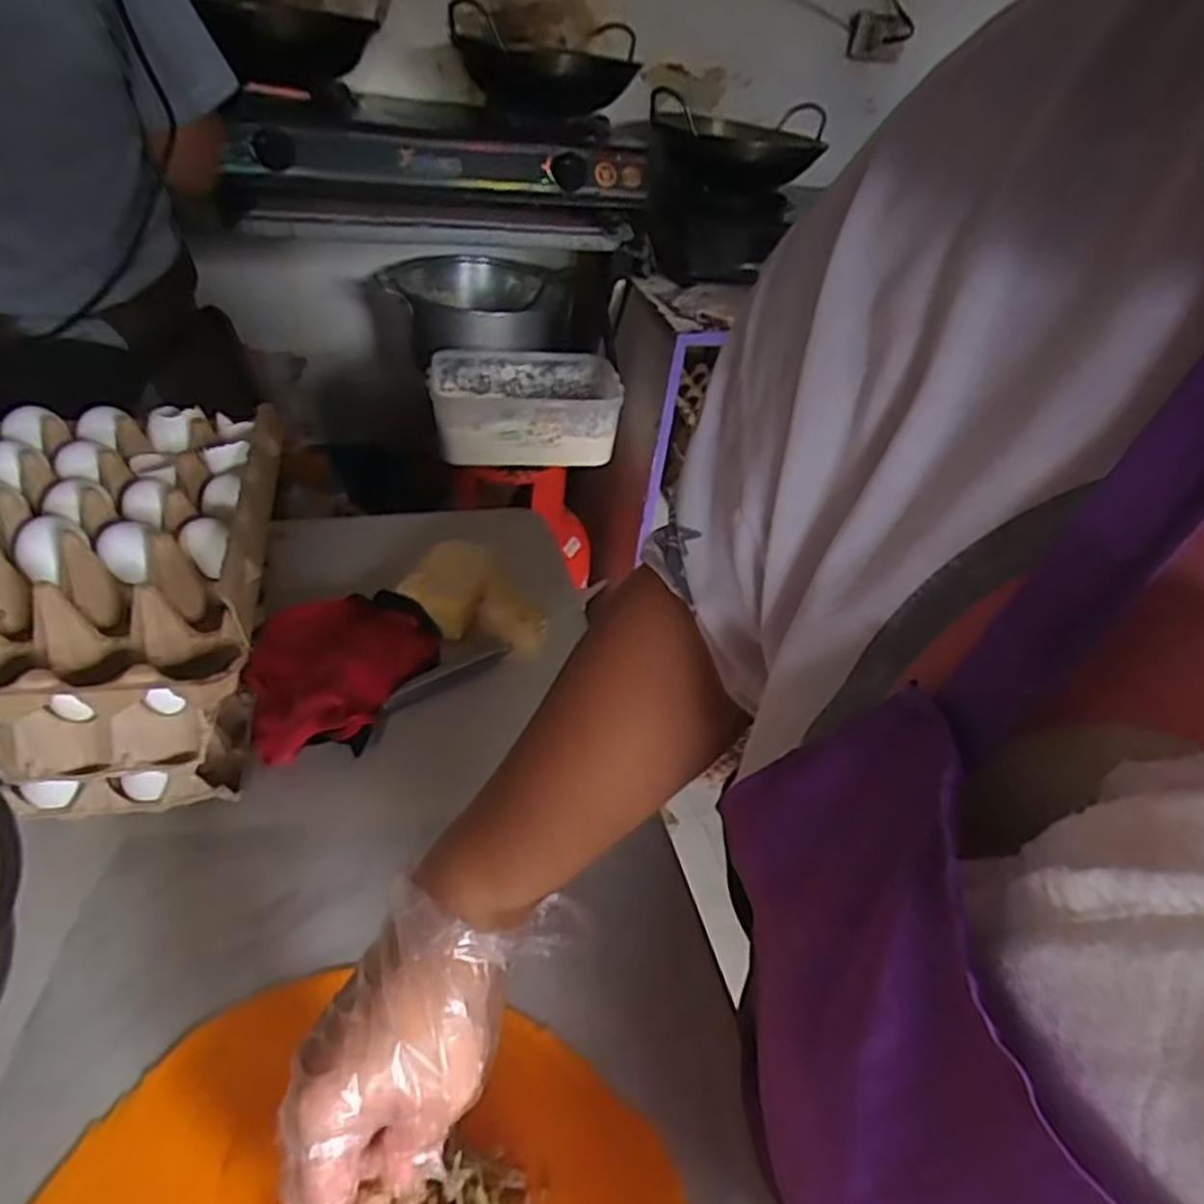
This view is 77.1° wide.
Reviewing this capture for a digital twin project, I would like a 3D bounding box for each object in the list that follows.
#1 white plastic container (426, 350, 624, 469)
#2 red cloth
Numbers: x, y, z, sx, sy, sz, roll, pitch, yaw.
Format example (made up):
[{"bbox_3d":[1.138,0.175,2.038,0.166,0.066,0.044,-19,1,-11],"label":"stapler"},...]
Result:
[{"bbox_3d":[-0.126,-0.320,1.250,0.298,0.116,0.211,0,39,-9],"label":"white plastic container"},{"bbox_3d":[-0.194,0.047,0.575,0.140,0.060,0.171,-12,43,-23],"label":"red cloth"}]

